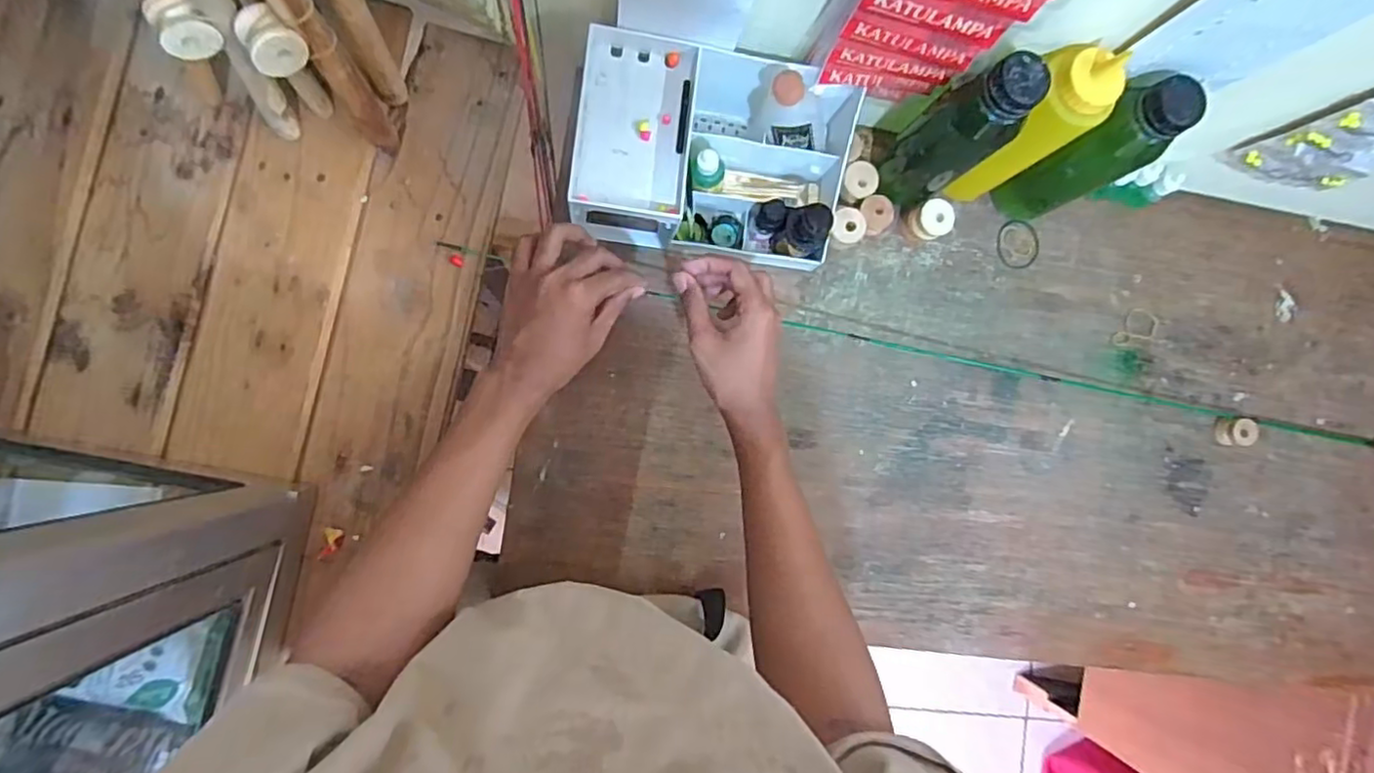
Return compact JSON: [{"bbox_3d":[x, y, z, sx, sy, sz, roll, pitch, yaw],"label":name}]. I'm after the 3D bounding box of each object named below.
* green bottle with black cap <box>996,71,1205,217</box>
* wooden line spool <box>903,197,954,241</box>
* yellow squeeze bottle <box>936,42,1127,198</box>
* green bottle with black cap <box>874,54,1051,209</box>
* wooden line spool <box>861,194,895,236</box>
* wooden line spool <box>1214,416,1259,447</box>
[{"bbox_3d":[0.342,-0.198,0.567,0.067,0.187,0.063,-28,91,-8],"label":"green bottle with black cap"},{"bbox_3d":[0.229,-0.157,0.624,0.034,0.047,0.035,0,87,-7],"label":"wooden line spool"},{"bbox_3d":[0.277,-0.215,0.553,0.060,0.186,0.064,-8,88,-8],"label":"yellow squeeze bottle"},{"bbox_3d":[0.222,-0.206,0.550,0.061,0.191,0.060,-38,92,-7],"label":"green bottle with black cap"},{"bbox_3d":[0.181,-0.164,0.628,0.029,0.024,0.034,-15,89,-8],"label":"wooden line spool"},{"bbox_3d":[0.566,0.046,0.673,0.031,0.024,0.030,5,87,-7],"label":"wooden line spool"}]

